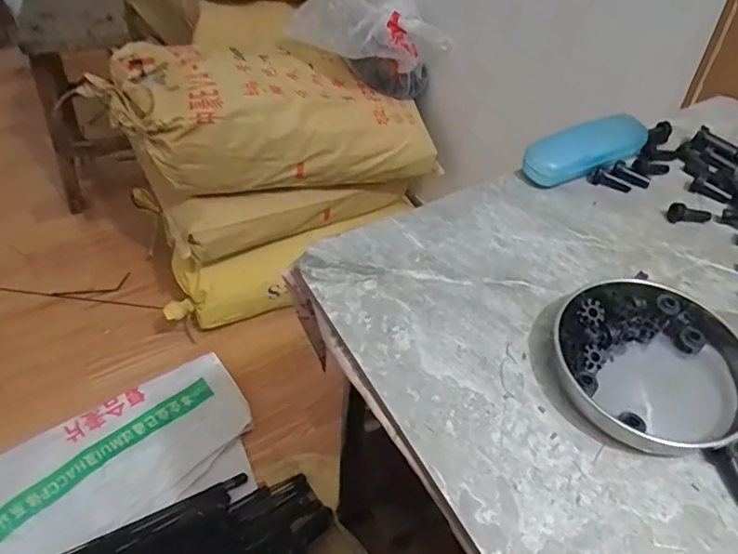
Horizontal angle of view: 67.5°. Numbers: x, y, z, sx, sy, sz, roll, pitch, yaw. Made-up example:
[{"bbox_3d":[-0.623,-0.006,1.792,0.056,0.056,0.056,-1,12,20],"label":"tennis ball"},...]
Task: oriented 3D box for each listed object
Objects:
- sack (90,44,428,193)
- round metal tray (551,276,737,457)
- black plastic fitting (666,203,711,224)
[{"bbox_3d":[-0.199,-0.327,1.171,0.660,0.224,0.243,1,48,-26],"label":"sack"},{"bbox_3d":[0.205,0.063,0.403,0.135,0.024,0.135,2,49,-2],"label":"round metal tray"},{"bbox_3d":[0.307,-0.062,0.527,0.038,0.014,0.013,-1,50,-3],"label":"black plastic fitting"}]

